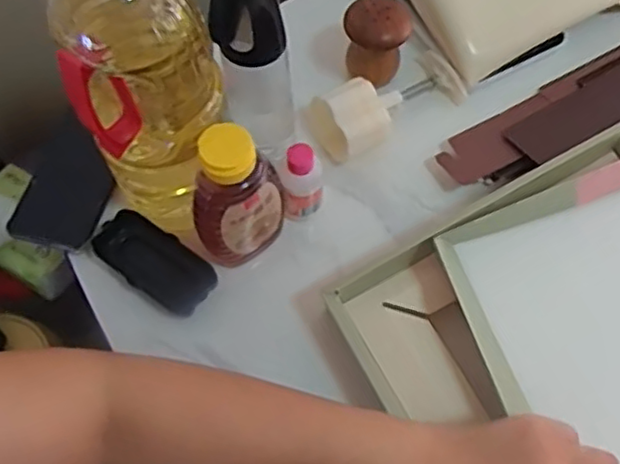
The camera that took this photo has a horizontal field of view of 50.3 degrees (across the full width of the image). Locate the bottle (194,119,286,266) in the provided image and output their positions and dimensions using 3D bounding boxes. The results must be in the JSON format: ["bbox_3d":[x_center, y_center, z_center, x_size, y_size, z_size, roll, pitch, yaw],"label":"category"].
[{"bbox_3d":[-0.058,-0.025,0.534,0.048,0.153,0.072,35,70,14],"label":"bottle"}]

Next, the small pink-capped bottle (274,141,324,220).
[{"bbox_3d":[-0.009,-0.039,0.579,0.038,0.086,0.034,-4,66,-2],"label":"small pink-capped bottle"}]

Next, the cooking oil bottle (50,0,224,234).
[{"bbox_3d":[-0.118,-0.106,0.486,0.104,0.269,0.104,-14,67,-6],"label":"cooking oil bottle"}]

